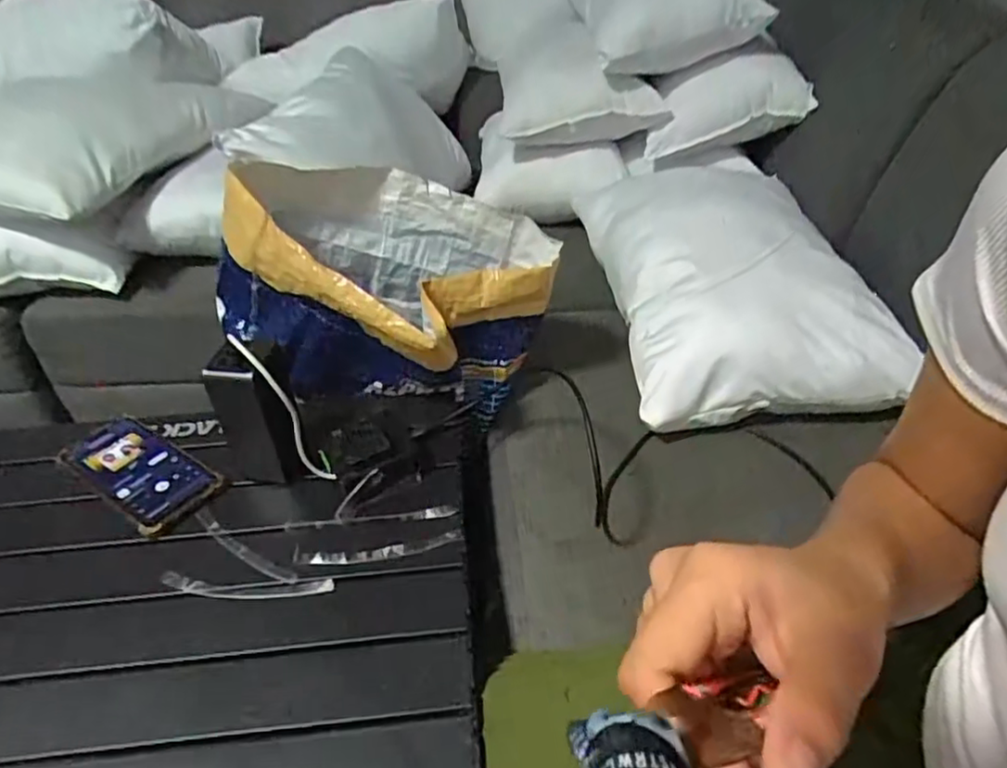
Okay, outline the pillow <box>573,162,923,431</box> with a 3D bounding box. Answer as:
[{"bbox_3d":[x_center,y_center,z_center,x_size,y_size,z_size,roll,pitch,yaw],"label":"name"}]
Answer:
[{"bbox_3d":[0.277,-0.146,0.832,0.282,0.102,0.466,-3,38,-2],"label":"pillow"}]

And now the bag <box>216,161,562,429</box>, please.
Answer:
[{"bbox_3d":[-0.116,-0.106,0.692,0.293,0.221,0.221,15,41,20],"label":"bag"}]

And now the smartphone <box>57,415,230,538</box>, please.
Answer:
[{"bbox_3d":[-0.346,0.081,0.618,0.171,0.017,0.077,24,45,29],"label":"smartphone"}]

